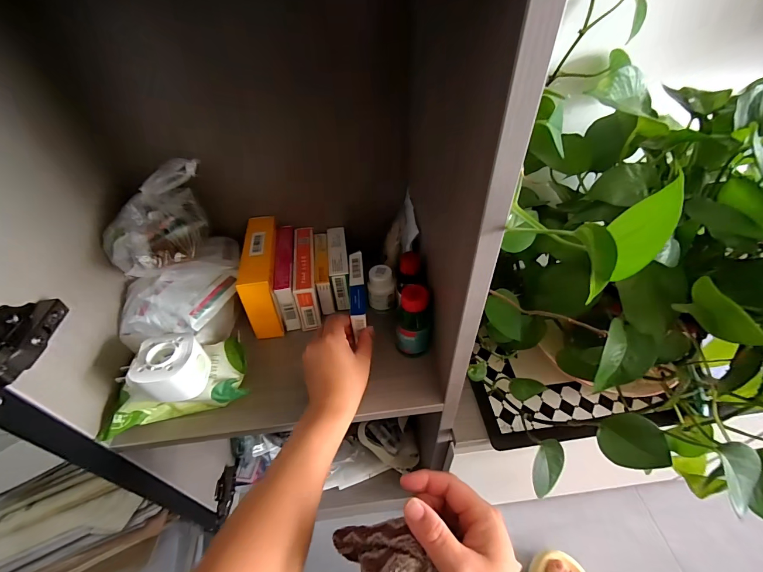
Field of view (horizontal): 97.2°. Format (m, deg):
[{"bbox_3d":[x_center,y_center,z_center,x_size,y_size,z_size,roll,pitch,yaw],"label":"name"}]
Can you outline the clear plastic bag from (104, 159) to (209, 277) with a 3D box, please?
[{"bbox_3d":[-0.250,-0.075,0.374,0.083,0.094,0.117,29,53,28],"label":"clear plastic bag"}]

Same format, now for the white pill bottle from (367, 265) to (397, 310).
[{"bbox_3d":[0.000,0.006,0.463,0.036,0.060,0.033,1,45,3],"label":"white pill bottle"}]

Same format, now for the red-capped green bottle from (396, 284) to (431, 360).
[{"bbox_3d":[0.038,0.045,0.403,0.033,0.097,0.031,4,45,7],"label":"red-capped green bottle"}]

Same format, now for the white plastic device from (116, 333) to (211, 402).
[{"bbox_3d":[-0.216,0.085,0.347,0.058,0.047,0.054,-2,45,1],"label":"white plastic device"}]

